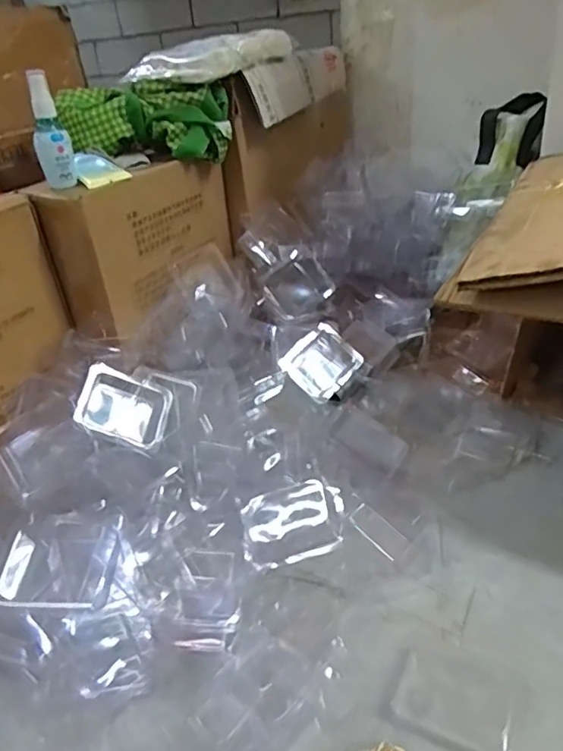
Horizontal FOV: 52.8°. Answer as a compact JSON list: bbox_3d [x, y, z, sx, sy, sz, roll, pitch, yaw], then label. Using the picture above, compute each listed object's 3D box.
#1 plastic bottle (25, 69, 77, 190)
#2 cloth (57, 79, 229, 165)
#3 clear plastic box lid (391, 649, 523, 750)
[{"bbox_3d":[-0.261,-0.274,0.639,0.039,0.119,0.029,-15,32,-15],"label":"plastic bottle"},{"bbox_3d":[-0.181,-0.334,0.755,0.213,0.087,0.071,0,31,11],"label":"cloth"},{"bbox_3d":[0.120,0.221,0.391,0.076,0.009,0.058,12,35,26],"label":"clear plastic box lid"}]

